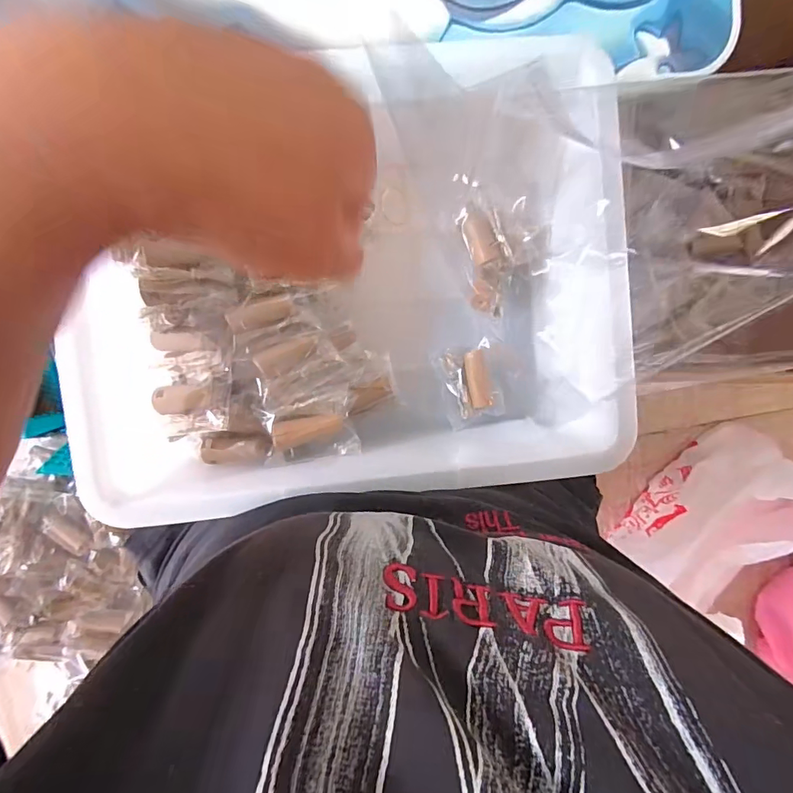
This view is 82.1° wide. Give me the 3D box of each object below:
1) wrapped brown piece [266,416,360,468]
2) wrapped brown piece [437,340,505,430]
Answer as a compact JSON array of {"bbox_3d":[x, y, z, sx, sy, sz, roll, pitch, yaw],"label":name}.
[{"bbox_3d":[-0.065,0.033,0.354,0.070,0.021,0.035,-6,96,-4],"label":"wrapped brown piece"},{"bbox_3d":[0.066,-0.011,0.404,0.050,0.017,0.066,-16,97,-3],"label":"wrapped brown piece"}]

